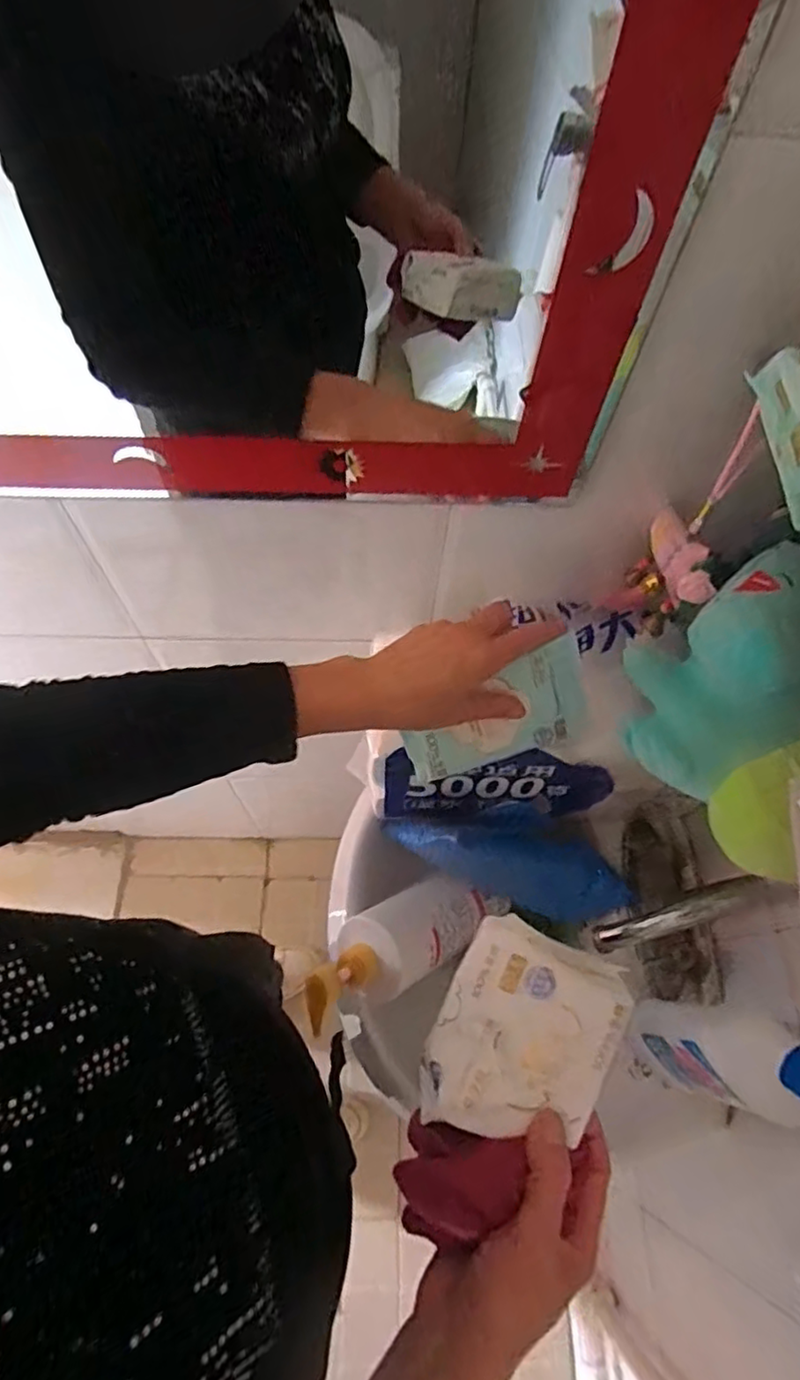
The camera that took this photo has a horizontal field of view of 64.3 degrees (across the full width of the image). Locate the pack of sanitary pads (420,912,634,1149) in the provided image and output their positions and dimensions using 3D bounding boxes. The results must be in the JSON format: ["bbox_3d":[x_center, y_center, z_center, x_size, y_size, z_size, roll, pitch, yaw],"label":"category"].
[{"bbox_3d":[0.073,0.203,0.375,0.097,0.031,0.113,24,86,1],"label":"pack of sanitary pads"}]

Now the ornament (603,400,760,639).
[{"bbox_3d":[0.204,-0.098,0.471,0.022,0.204,0.083,4,65,-2],"label":"ornament"}]

